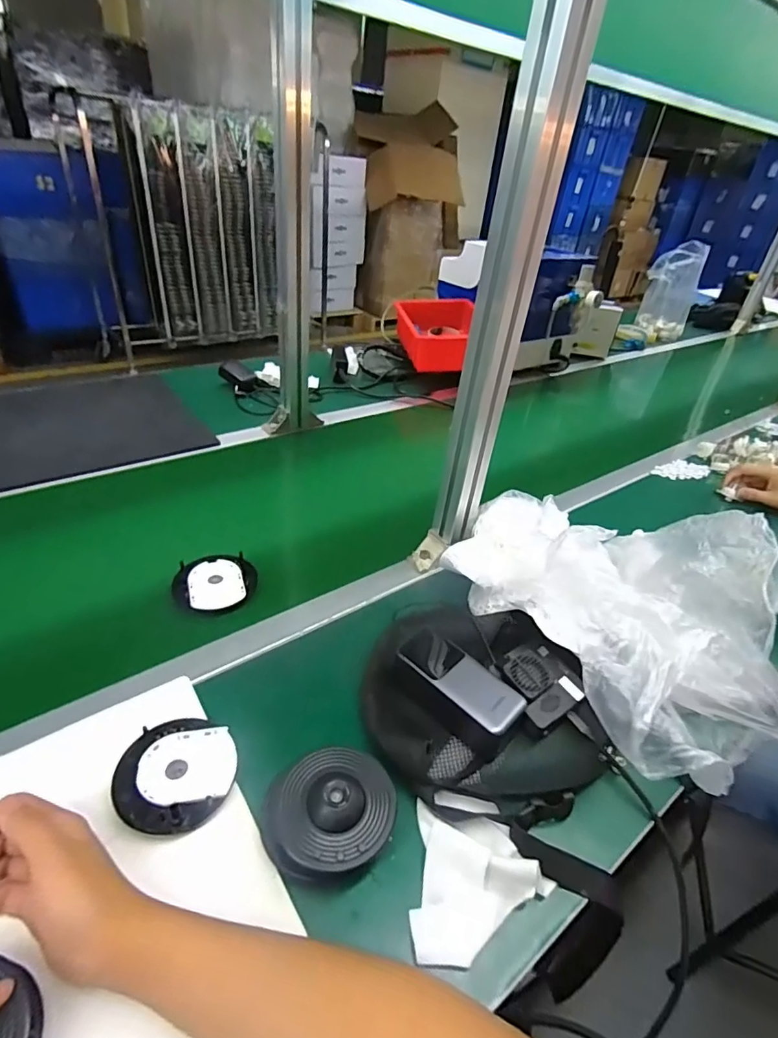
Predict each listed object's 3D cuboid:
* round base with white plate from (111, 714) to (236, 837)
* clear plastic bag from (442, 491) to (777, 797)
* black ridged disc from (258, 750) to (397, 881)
[{"bbox_3d":[-0.179,0.213,0.429,0.092,0.013,0.093,5,36,-3],"label":"round base with white plate"},{"bbox_3d":[0.241,0.068,0.556,0.233,0.144,0.378,-13,40,-25],"label":"clear plastic bag"},{"bbox_3d":[-0.048,0.236,0.406,0.100,0.044,0.094,-18,43,-31],"label":"black ridged disc"}]

